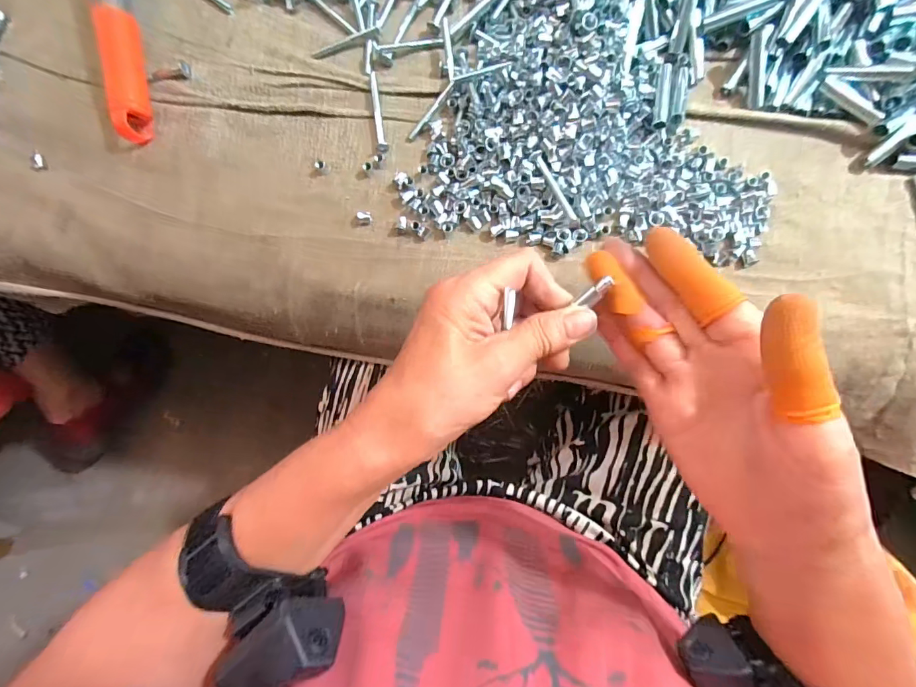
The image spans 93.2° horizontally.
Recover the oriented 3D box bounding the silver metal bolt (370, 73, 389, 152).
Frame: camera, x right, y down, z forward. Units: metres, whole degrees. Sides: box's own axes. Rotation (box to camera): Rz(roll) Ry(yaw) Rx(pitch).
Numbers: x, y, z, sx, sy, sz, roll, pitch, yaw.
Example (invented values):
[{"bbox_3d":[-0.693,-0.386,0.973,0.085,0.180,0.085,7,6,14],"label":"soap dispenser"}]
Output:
[{"bbox_3d":[-0.060,-0.172,0.322,0.008,0.004,0.056,-11,94,-12],"label":"silver metal bolt"}]

